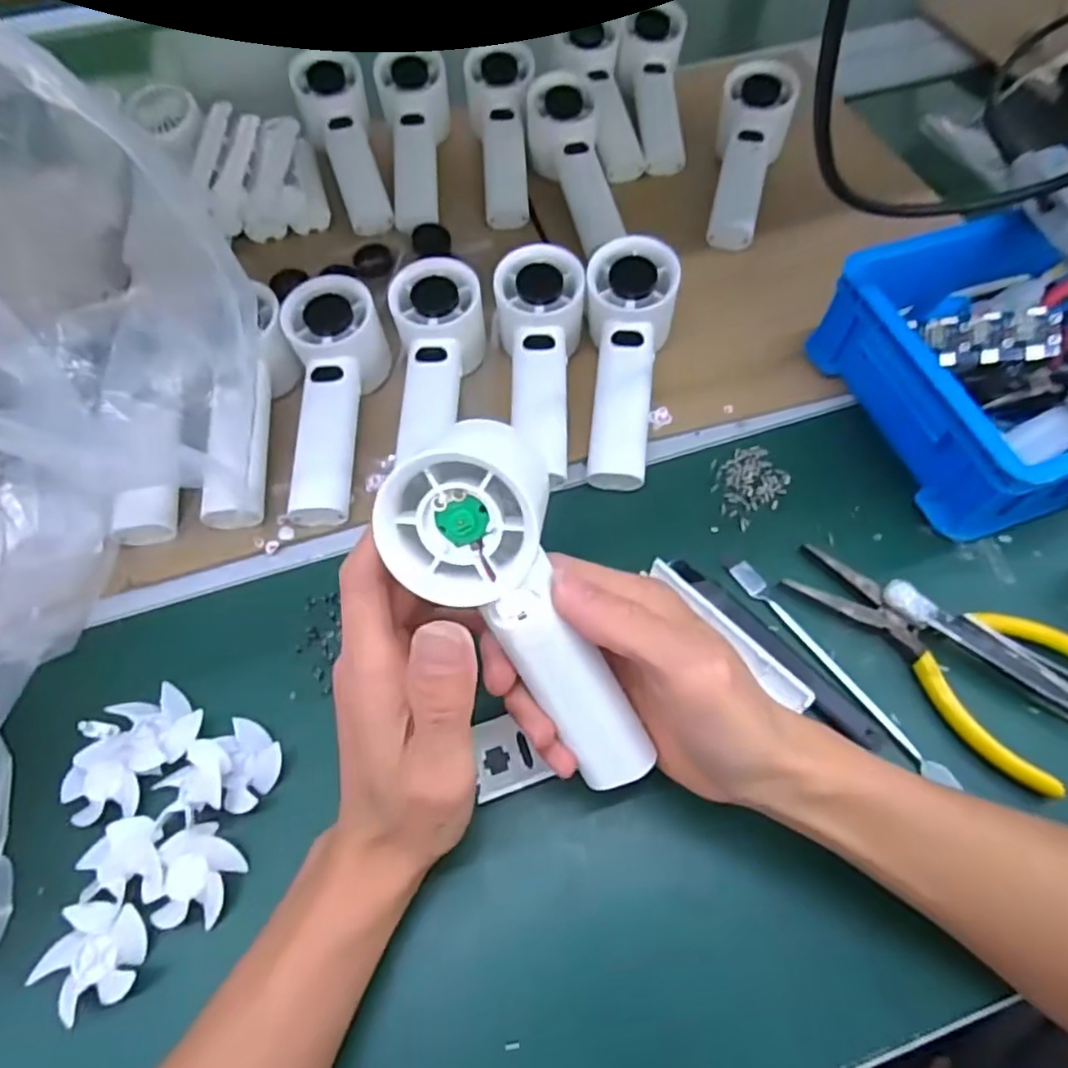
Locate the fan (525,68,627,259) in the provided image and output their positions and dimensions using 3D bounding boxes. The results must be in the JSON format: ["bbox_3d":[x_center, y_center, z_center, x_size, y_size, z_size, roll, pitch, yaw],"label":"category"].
[{"bbox_3d":[0.034,-0.292,0.518,0.051,0.039,0.158,-14,79,-12],"label":"fan"}]

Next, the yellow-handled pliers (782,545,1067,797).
[{"bbox_3d":[0.203,0.058,0.333,0.146,0.023,0.081,28,64,17],"label":"yellow-handled pliers"}]

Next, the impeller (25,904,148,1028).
[{"bbox_3d":[-0.187,0.180,0.275,0.039,0.009,0.040,0,59,1],"label":"impeller"}]

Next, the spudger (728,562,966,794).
[{"bbox_3d":[0.154,0.069,0.337,0.013,0.008,0.143,-31,63,-16],"label":"spudger"}]

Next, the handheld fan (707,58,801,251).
[{"bbox_3d":[0.170,-0.294,0.514,0.054,0.045,0.156,11,77,2],"label":"handheld fan"}]

